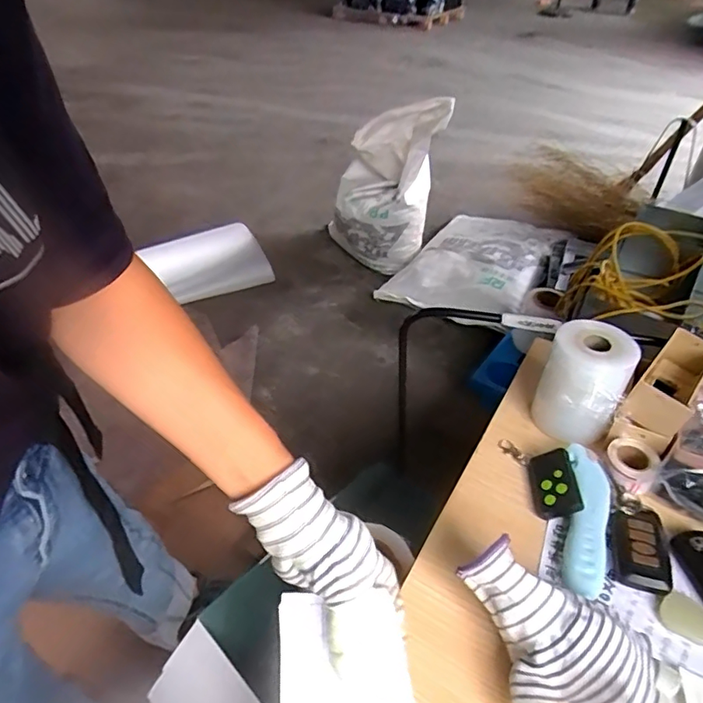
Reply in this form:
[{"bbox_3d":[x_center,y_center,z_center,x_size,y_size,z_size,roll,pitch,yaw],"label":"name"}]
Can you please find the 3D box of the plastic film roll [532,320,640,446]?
[{"bbox_3d":[0.226,0.034,0.520,0.072,0.111,0.066,0,42,0],"label":"plastic film roll"}]

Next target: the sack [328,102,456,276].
[{"bbox_3d":[0.108,-0.557,1.914,0.400,0.632,0.247,10,41,8],"label":"sack"}]

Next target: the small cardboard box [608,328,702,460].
[{"bbox_3d":[0.300,0.036,0.504,0.053,0.054,0.124,32,50,30],"label":"small cardboard box"}]

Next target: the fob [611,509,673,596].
[{"bbox_3d":[0.235,0.159,0.430,0.041,0.013,0.069,13,43,14],"label":"fob"}]

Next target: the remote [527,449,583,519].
[{"bbox_3d":[0.180,0.118,0.476,0.040,0.015,0.061,-23,33,27],"label":"remote"}]

